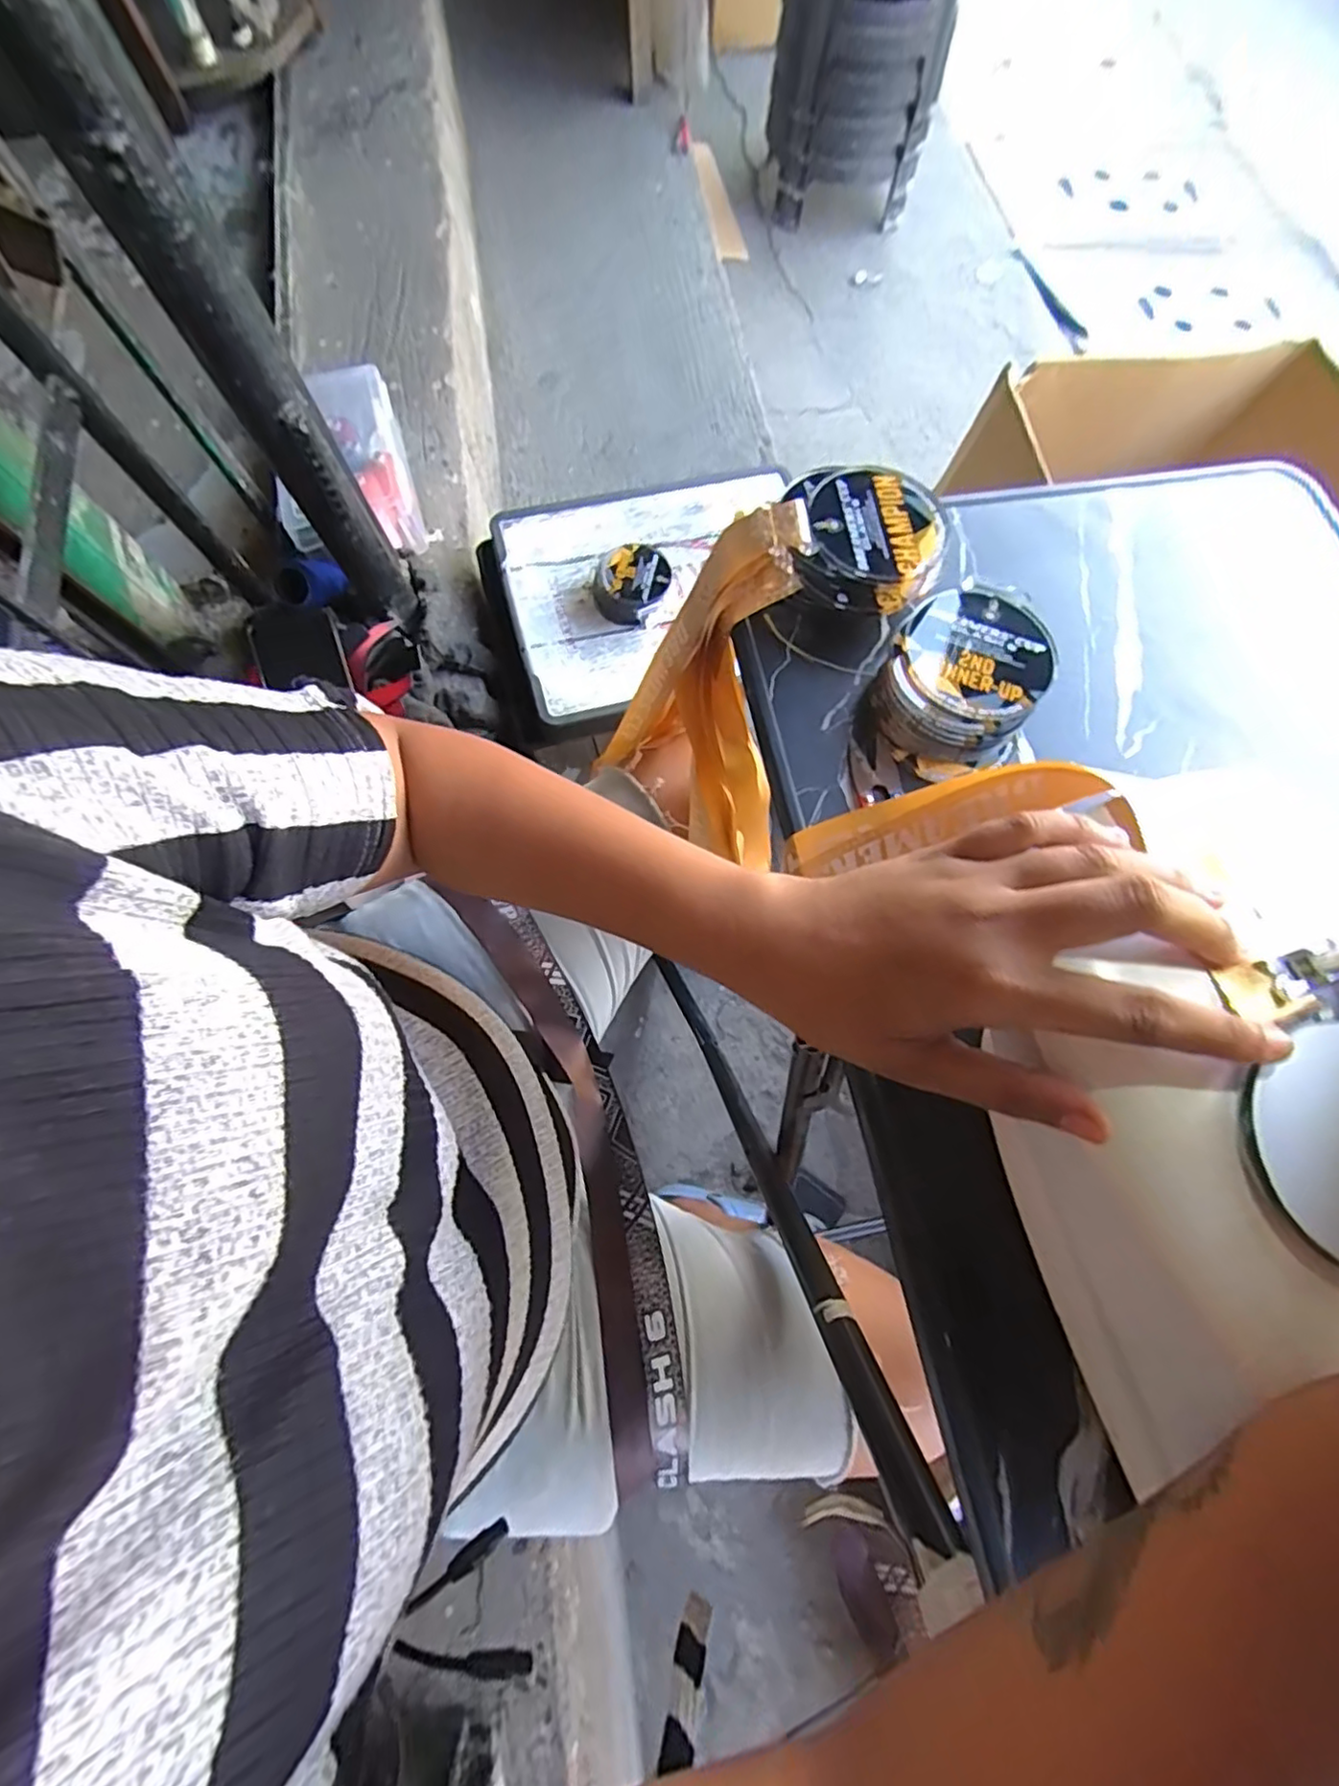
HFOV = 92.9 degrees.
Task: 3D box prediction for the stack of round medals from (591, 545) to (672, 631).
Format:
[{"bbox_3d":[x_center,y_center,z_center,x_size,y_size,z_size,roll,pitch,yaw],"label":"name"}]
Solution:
[{"bbox_3d":[-0.039,-0.332,0.690,0.077,0.042,0.075,33,78,9],"label":"stack of round medals"}]

